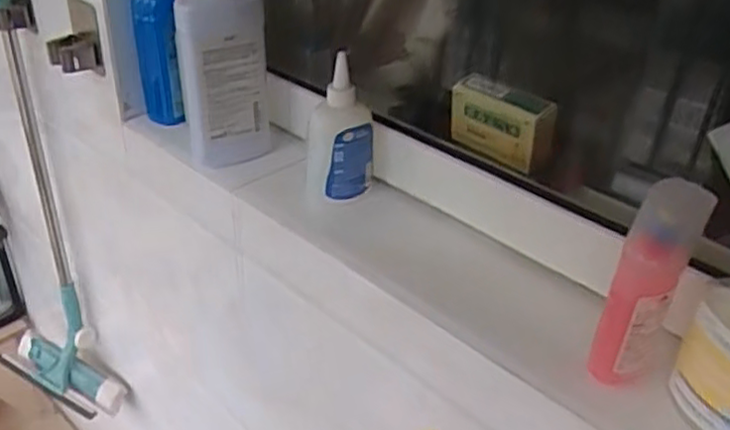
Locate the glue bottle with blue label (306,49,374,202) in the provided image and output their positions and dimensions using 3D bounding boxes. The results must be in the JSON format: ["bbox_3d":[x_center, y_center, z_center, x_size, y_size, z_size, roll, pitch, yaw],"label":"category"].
[{"bbox_3d":[-0.023,-0.080,0.671,0.068,0.122,0.054,-15,37,-26],"label":"glue bottle with blue label"}]

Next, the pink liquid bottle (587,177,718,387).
[{"bbox_3d":[0.187,0.047,0.465,0.034,0.151,0.036,28,41,33],"label":"pink liquid bottle"}]

